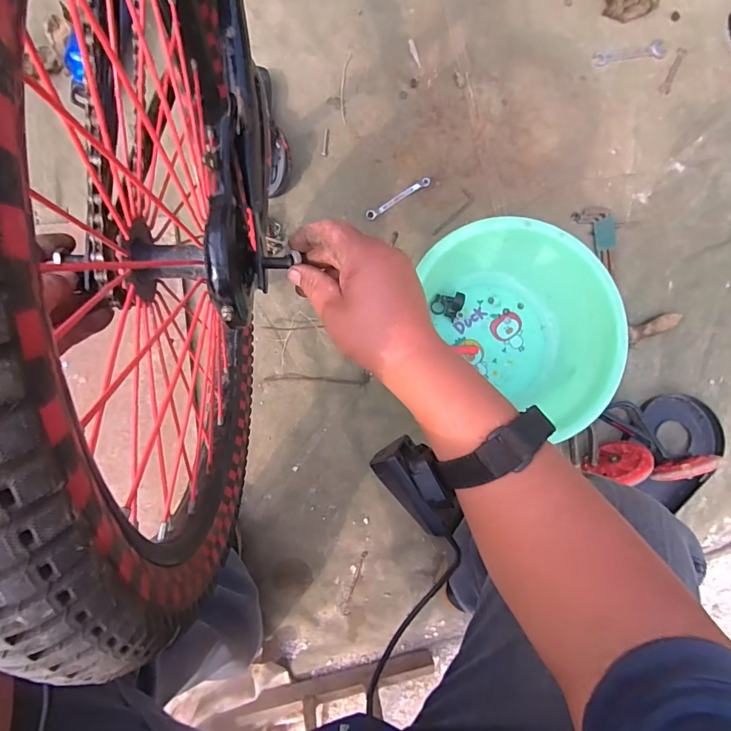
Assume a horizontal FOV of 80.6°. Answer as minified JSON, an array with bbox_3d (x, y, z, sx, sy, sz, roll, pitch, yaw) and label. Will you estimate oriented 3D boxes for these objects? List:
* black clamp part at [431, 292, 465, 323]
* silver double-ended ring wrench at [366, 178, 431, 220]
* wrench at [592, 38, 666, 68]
[{"bbox_3d":[0.150,-0.112,0.781,0.052,0.025,0.051,21,83,-4],"label":"black clamp part"},{"bbox_3d":[0.063,-0.310,0.798,0.142,0.010,0.018,-32,89,-8],"label":"silver double-ended ring wrench"},{"bbox_3d":[0.554,-0.650,0.900,0.172,0.007,0.038,-16,87,-8],"label":"wrench"}]

